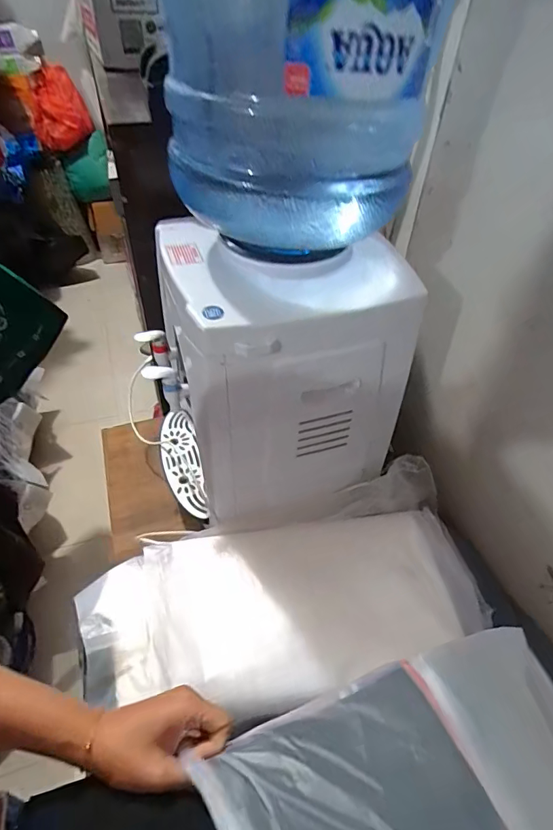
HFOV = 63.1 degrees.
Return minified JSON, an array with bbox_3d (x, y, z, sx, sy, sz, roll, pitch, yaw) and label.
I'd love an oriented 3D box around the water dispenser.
[{"bbox_3d":[-0.015,-0.051,0.662,0.313,0.383,0.282,-10,46,-13],"label":"water dispenser"}]

